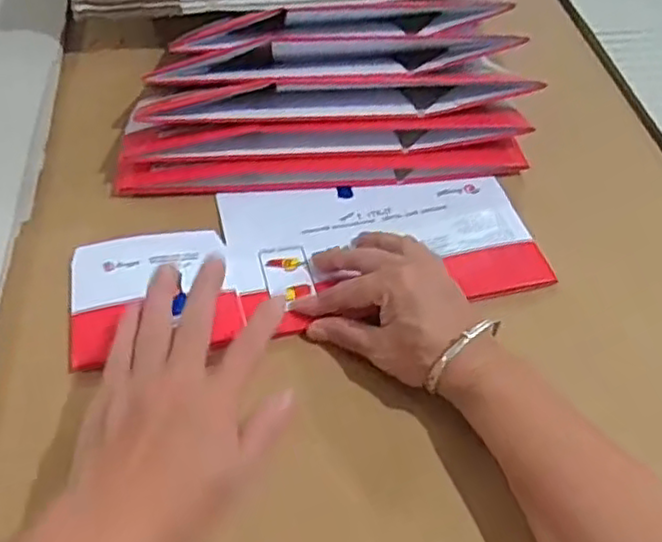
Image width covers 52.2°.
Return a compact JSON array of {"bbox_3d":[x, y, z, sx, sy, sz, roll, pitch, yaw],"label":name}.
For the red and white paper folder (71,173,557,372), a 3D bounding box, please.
[{"bbox_3d":[-0.018,-0.019,0.521,0.343,0.014,0.147,-9,50,-11],"label":"red and white paper folder"}]

